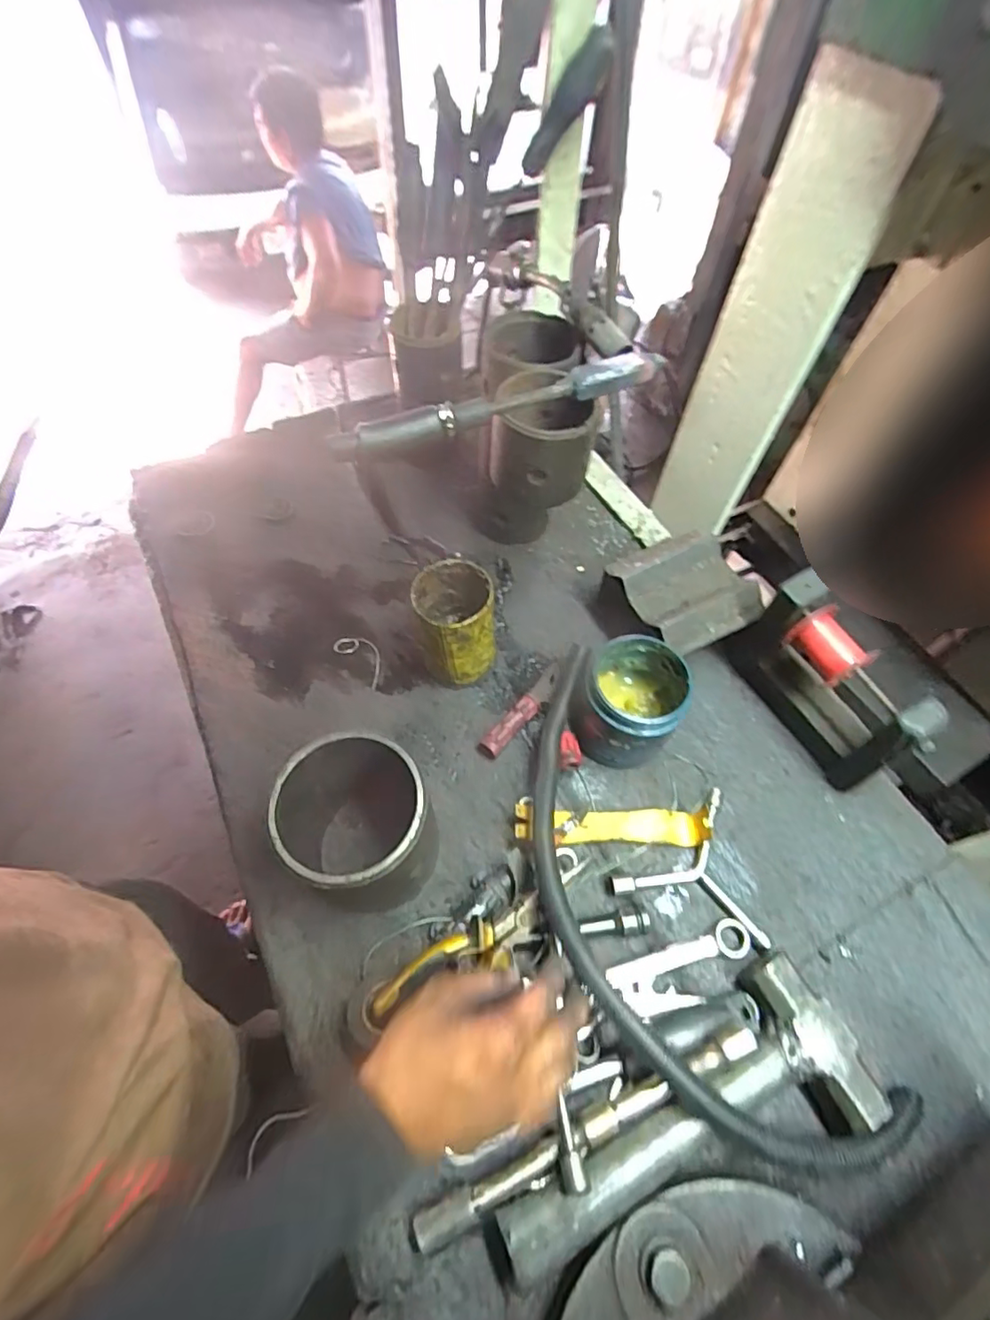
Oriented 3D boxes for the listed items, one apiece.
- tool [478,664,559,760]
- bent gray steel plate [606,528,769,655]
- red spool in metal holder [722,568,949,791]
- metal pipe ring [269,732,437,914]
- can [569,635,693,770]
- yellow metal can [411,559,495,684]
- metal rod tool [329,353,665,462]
[{"bbox_3d":[0.029,0.049,0.561,0.023,0.024,0.115,39,65,19],"label":"tool"},{"bbox_3d":[0.190,-0.073,0.561,0.115,0.028,0.117,-26,64,-17],"label":"bent gray steel plate"},{"bbox_3d":[0.295,0.025,0.515,0.046,0.147,0.169,-24,62,-16],"label":"red spool in metal holder"},{"bbox_3d":[-0.100,0.125,0.451,0.114,0.135,0.130,24,61,13],"label":"metal pipe ring"},{"bbox_3d":[0.123,0.040,0.524,0.088,0.089,0.093,1,59,-2],"label":"can"},{"bbox_3d":[-0.036,-0.033,0.559,0.070,0.115,0.077,1,59,-2],"label":"yellow metal can"},{"bbox_3d":[0.002,-0.202,0.452,0.266,0.026,0.027,-15,61,-12],"label":"metal rod tool"}]

